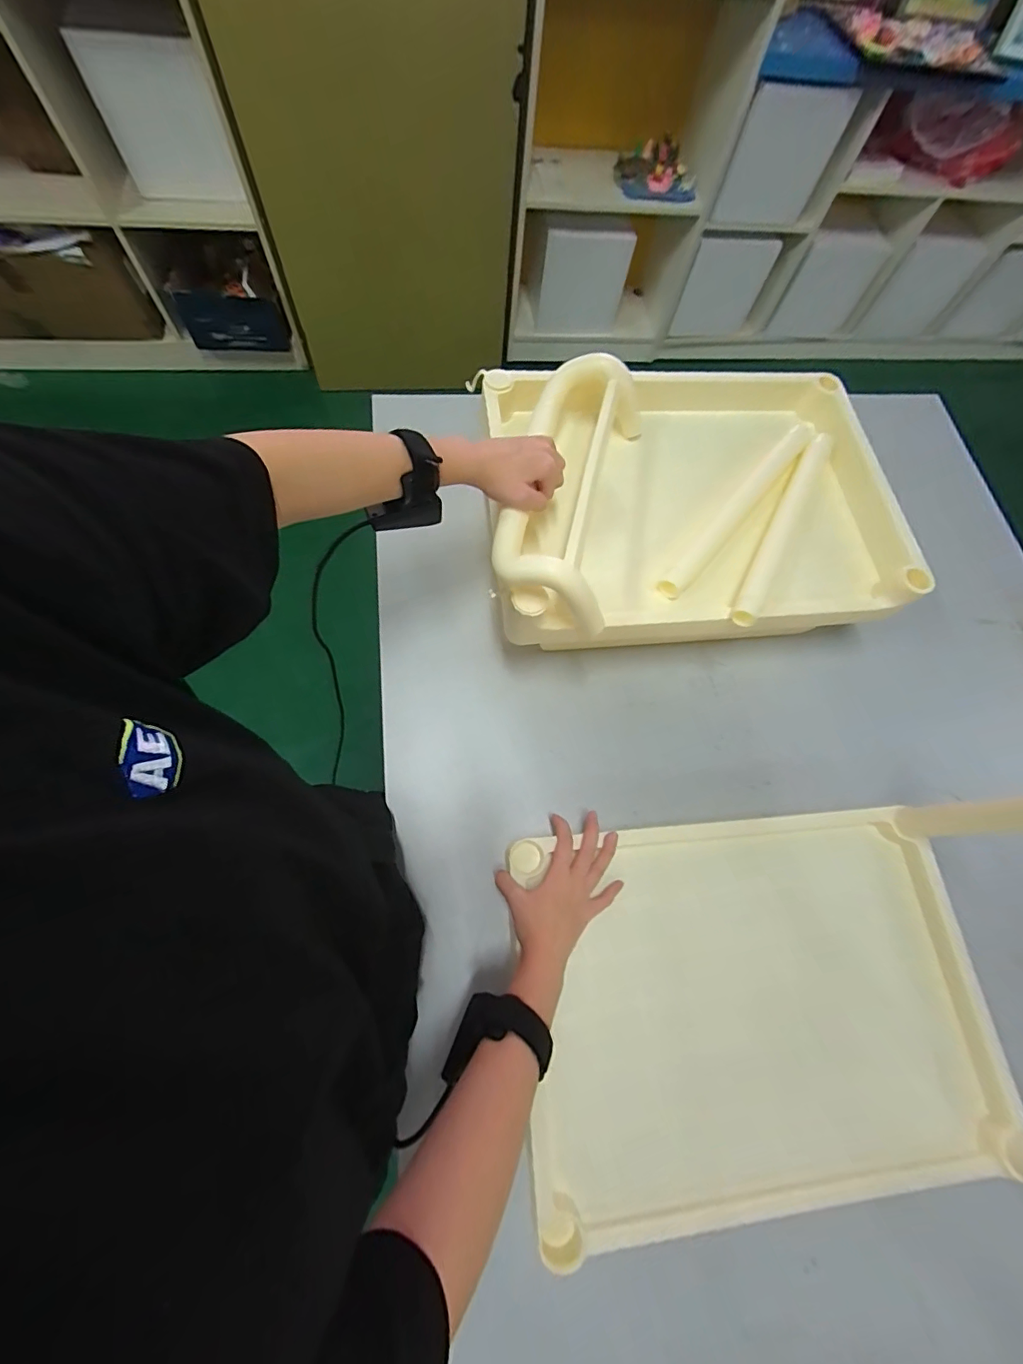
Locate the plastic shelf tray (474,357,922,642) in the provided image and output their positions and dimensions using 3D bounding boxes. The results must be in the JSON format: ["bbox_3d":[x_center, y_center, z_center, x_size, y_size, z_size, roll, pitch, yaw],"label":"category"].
[{"bbox_3d":[0.206,-0.227,0.555,0.462,0.117,0.332,-6,72,-7],"label":"plastic shelf tray"}]

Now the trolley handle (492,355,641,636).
[{"bbox_3d":[0.064,-0.209,0.507,0.118,0.086,0.327,13,65,3],"label":"trolley handle"}]

